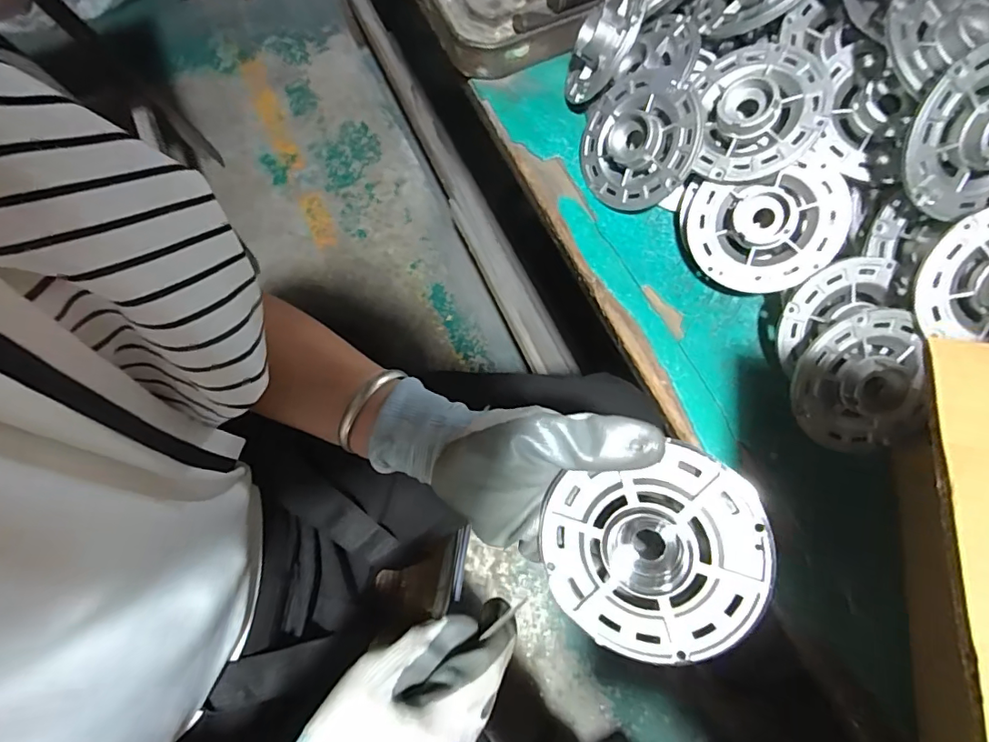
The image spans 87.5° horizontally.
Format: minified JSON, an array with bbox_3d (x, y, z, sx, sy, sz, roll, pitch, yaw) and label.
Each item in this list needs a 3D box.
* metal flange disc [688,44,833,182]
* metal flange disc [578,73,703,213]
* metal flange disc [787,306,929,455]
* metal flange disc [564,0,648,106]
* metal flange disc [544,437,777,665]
[{"bbox_3d":[0.209,-0.203,0.406,0.090,0.032,0.106,-1,82,28],"label":"metal flange disc"},{"bbox_3d":[0.122,-0.195,0.446,0.027,0.106,0.106,-7,74,-48],"label":"metal flange disc"},{"bbox_3d":[0.271,0.015,0.379,0.093,0.026,0.111,-27,108,9],"label":"metal flange disc"},{"bbox_3d":[0.096,-0.297,0.463,0.021,0.105,0.093,11,26,-31],"label":"metal flange disc"},{"bbox_3d":[0.080,0.094,0.260,0.109,0.008,0.096,-25,80,17],"label":"metal flange disc"}]

